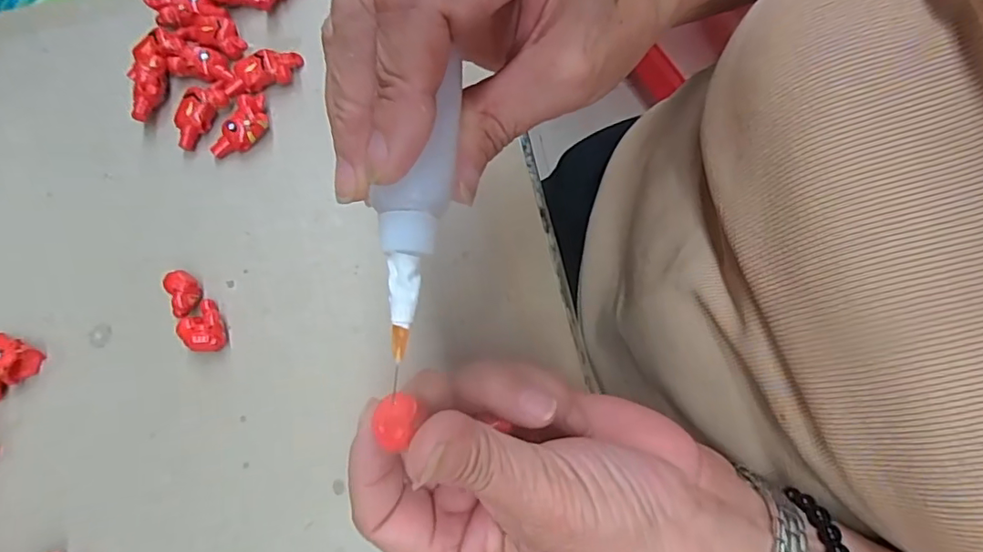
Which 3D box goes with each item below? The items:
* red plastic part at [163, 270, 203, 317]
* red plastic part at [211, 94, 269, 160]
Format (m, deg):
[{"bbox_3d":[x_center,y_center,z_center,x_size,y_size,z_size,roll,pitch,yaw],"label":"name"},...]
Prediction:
[{"bbox_3d":[-0.141,0.007,0.258,0.013,0.013,0.021,-24,73,-7],"label":"red plastic part"},{"bbox_3d":[-0.126,-0.076,0.284,0.016,0.013,0.037,31,75,10],"label":"red plastic part"}]

